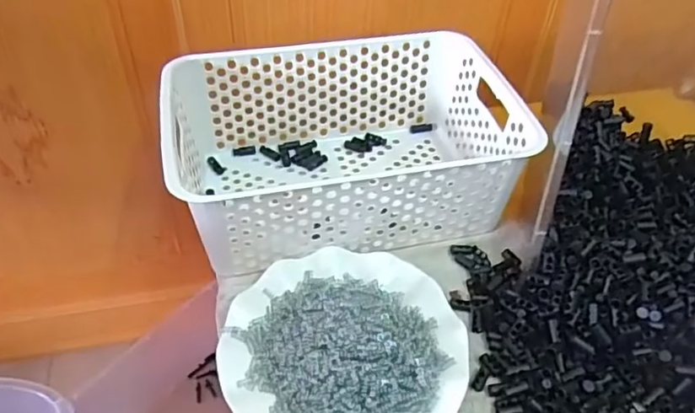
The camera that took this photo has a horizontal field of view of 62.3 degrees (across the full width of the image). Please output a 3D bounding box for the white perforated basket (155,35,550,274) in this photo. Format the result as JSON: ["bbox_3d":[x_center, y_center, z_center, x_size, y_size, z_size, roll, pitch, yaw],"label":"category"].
[{"bbox_3d":[-0.005,-0.062,0.540,0.299,0.095,0.200,-9,47,-12],"label":"white perforated basket"}]

